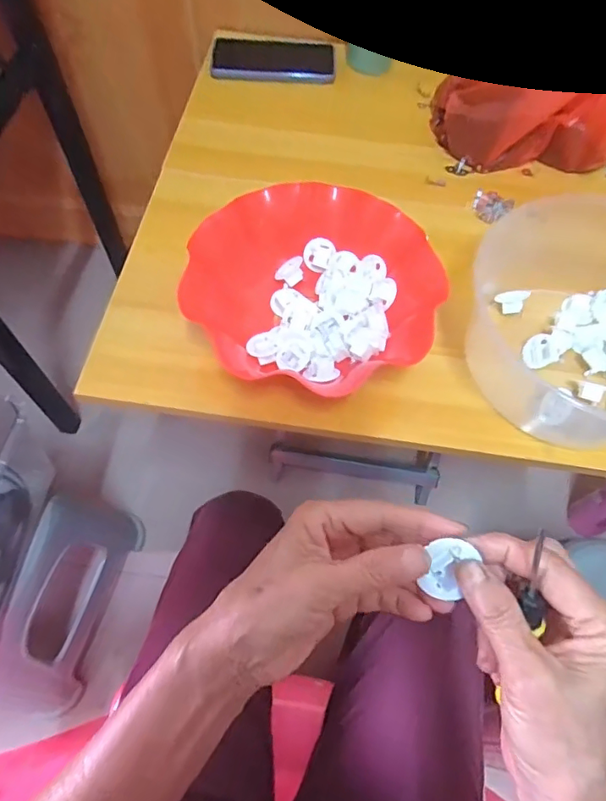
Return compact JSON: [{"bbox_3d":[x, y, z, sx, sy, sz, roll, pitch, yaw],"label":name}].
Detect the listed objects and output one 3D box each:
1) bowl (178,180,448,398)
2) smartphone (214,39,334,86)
[{"bbox_3d":[0.008,-0.101,0.490,0.216,0.075,0.197,1,63,-2],"label":"bowl"},{"bbox_3d":[-0.039,-0.458,0.697,0.162,0.009,0.078,4,63,0],"label":"smartphone"}]

